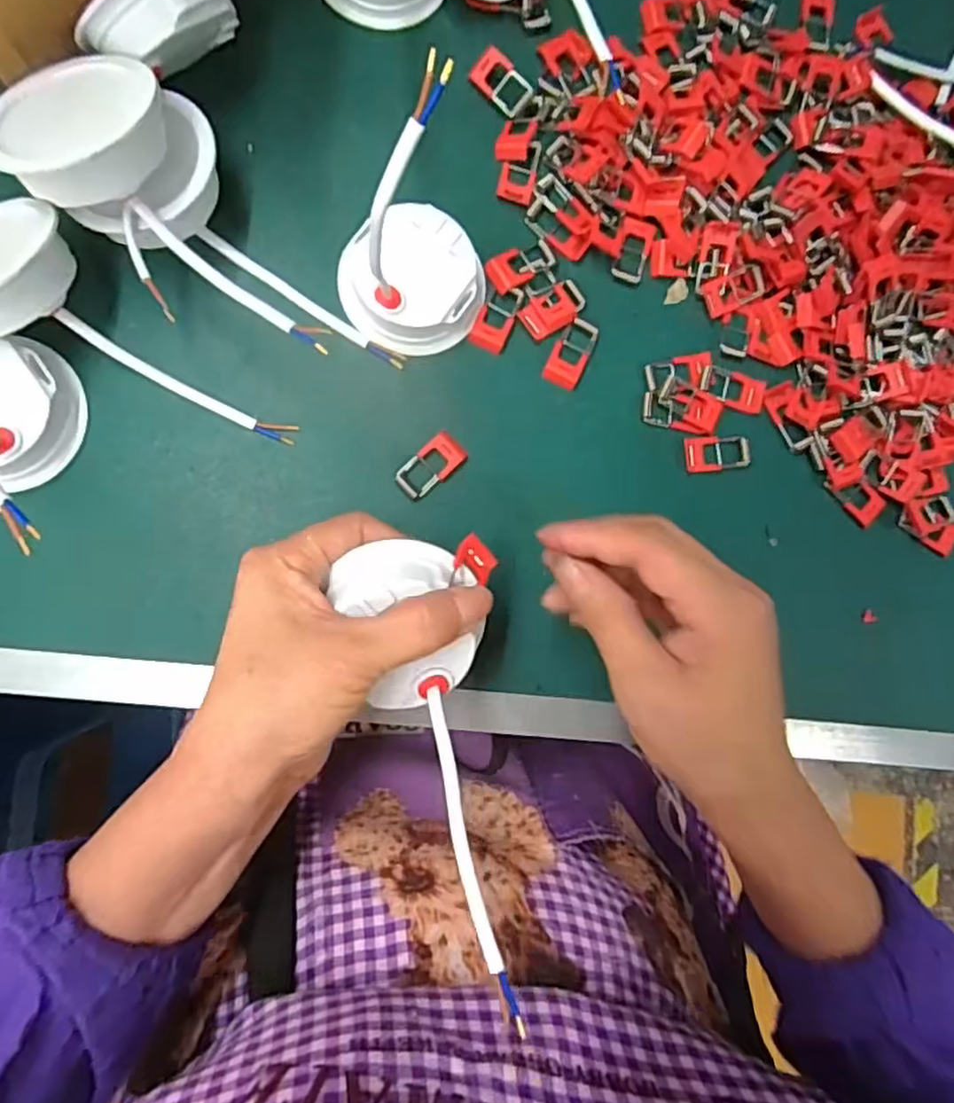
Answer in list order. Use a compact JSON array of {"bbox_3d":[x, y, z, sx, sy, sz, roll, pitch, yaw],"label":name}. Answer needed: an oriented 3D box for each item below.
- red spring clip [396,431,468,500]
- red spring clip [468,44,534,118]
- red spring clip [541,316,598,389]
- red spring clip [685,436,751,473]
[{"bbox_3d":[-0.023,-0.042,0.328,0.020,0.010,0.037,45,83,-3],"label":"red spring clip"},{"bbox_3d":[0.012,-0.241,0.334,0.033,0.005,0.019,43,103,-4],"label":"red spring clip"},{"bbox_3d":[0.049,-0.103,0.338,0.019,0.006,0.037,25,85,-5],"label":"red spring clip"},{"bbox_3d":[0.128,-0.052,0.346,0.035,0.004,0.018,-4,88,-7],"label":"red spring clip"}]

